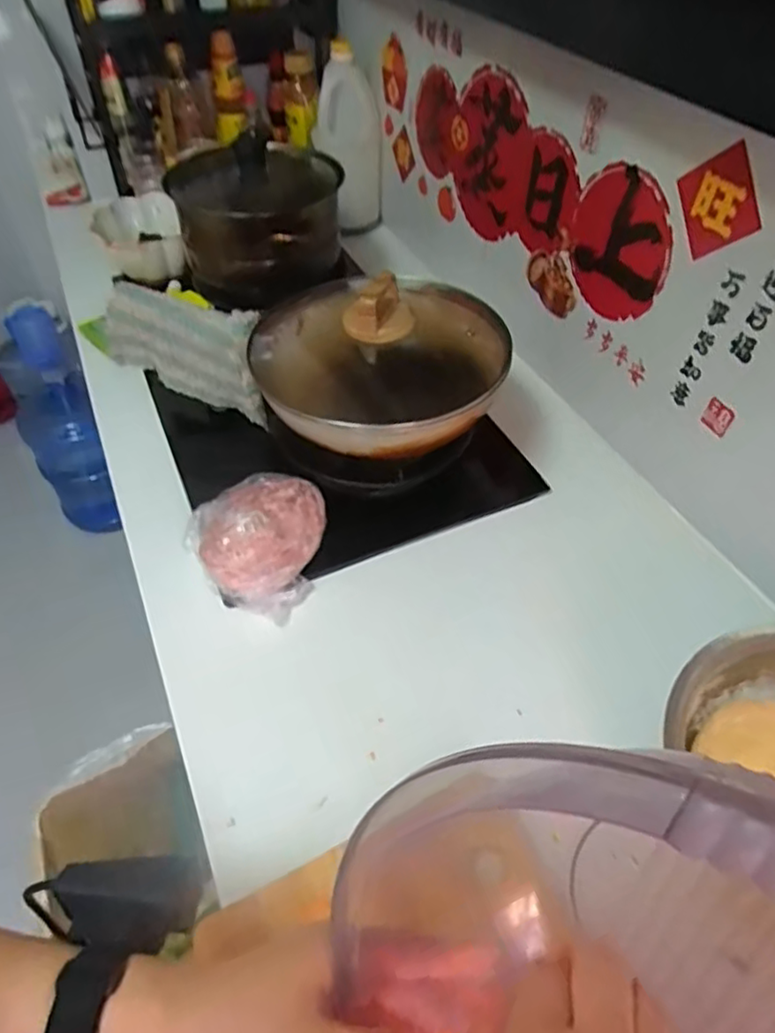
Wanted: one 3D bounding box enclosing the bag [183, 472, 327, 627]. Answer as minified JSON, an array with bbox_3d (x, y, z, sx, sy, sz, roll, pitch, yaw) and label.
[{"bbox_3d":[-0.137,0.029,0.656,0.142,0.097,0.117,-6,49,-7],"label":"bag"}]

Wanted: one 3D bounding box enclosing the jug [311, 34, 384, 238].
[{"bbox_3d":[-0.070,-0.678,1.158,0.117,0.276,0.134,-2,48,-3],"label":"jug"}]

